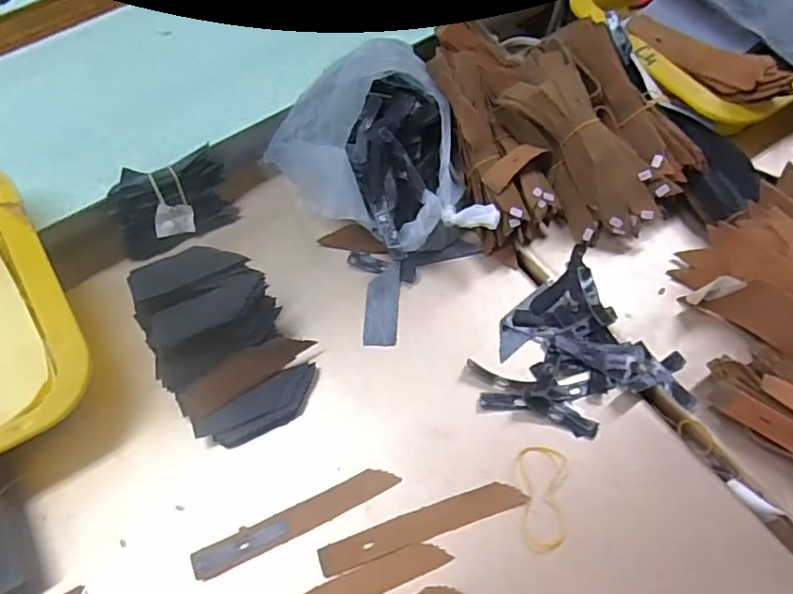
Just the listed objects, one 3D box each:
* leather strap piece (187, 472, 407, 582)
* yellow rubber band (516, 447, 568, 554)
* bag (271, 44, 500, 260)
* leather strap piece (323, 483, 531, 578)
[{"bbox_3d":[-0.058,0.131,0.351,0.123,0.005,0.018,-22,64,-11],"label":"leather strap piece"},{"bbox_3d":[0.087,0.119,0.353,0.029,0.005,0.059,5,62,4],"label":"yellow rubber band"},{"bbox_3d":[-0.021,-0.098,0.428,0.128,0.090,0.159,-17,63,-8],"label":"bag"},{"bbox_3d":[0.015,0.132,0.347,0.123,0.004,0.018,-17,63,-8],"label":"leather strap piece"}]

